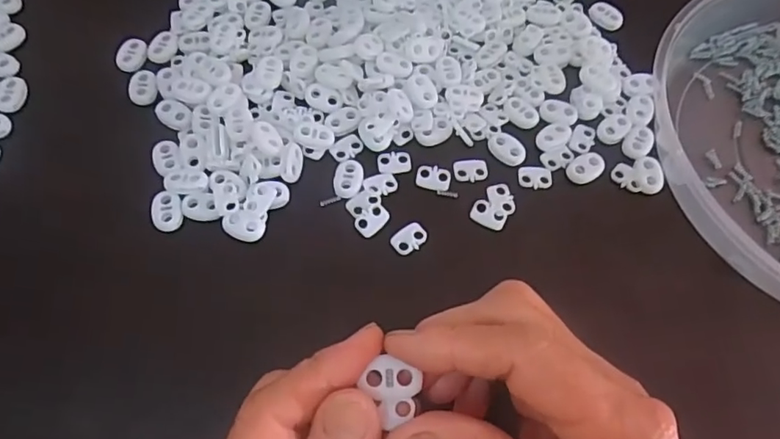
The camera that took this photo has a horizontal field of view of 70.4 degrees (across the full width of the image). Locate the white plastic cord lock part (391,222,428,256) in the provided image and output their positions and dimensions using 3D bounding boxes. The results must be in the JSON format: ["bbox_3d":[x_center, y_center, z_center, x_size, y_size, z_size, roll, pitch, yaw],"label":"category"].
[{"bbox_3d":[0.010,0.009,0.291,0.019,0.004,0.014,-36,72,-17],"label":"white plastic cord lock part"}]

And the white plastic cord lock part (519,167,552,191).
[{"bbox_3d":[0.082,-0.024,0.310,0.018,0.004,0.015,4,65,-1],"label":"white plastic cord lock part"}]

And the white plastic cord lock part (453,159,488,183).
[{"bbox_3d":[0.045,-0.028,0.309,0.019,0.004,0.014,1,65,-2],"label":"white plastic cord lock part"}]

